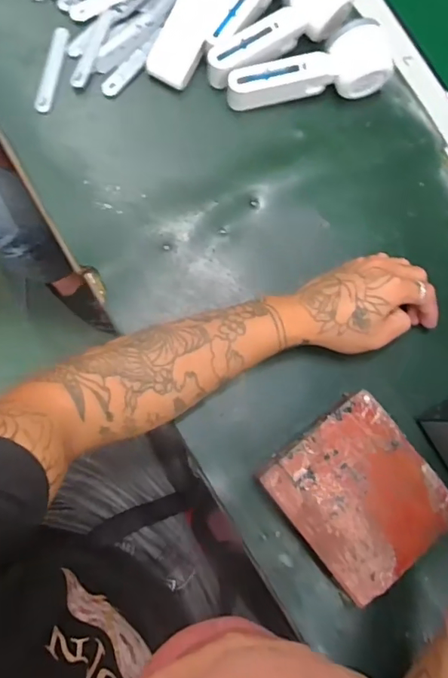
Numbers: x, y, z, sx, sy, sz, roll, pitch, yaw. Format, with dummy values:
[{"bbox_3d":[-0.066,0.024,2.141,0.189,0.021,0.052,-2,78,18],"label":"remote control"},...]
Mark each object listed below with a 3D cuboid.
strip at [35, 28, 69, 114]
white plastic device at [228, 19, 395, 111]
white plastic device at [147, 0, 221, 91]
[{"bbox_3d":[-0.173,-0.273,0.522,0.016,0.004,0.095,12,82,-6],"label":"strip"},{"bbox_3d":[0.086,-0.281,0.531,0.170,0.051,0.059,-10,85,-8],"label":"white plastic device"},{"bbox_3d":[-0.019,-0.341,0.527,0.060,0.041,0.172,23,81,-4],"label":"white plastic device"}]

